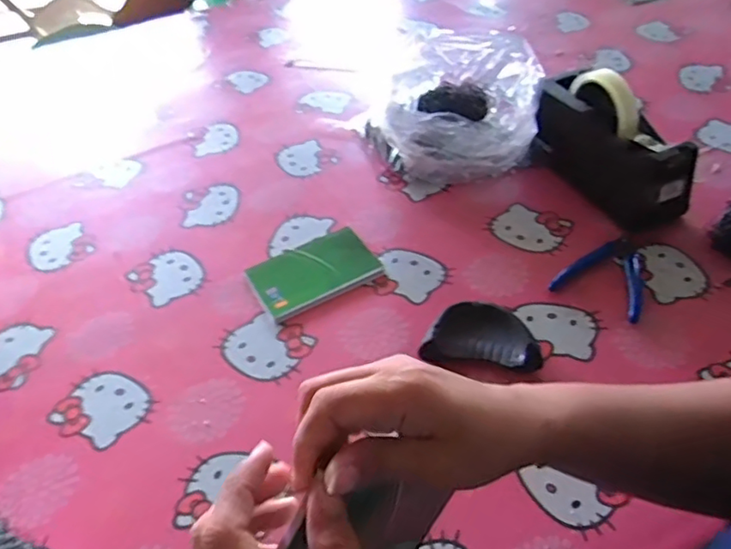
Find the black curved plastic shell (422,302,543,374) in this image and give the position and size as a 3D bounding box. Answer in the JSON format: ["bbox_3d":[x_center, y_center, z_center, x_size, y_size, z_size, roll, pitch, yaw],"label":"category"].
[{"bbox_3d":[0.109,0.058,0.563,0.102,0.028,0.066,6,47,12],"label":"black curved plastic shell"}]

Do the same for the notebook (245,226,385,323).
[{"bbox_3d":[-0.055,-0.006,0.653,0.130,0.014,0.088,-25,49,-18],"label":"notebook"}]

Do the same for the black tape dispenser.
[{"bbox_3d":[0.269,-0.152,0.679,0.063,0.116,0.201,-26,49,-19],"label":"black tape dispenser"}]

